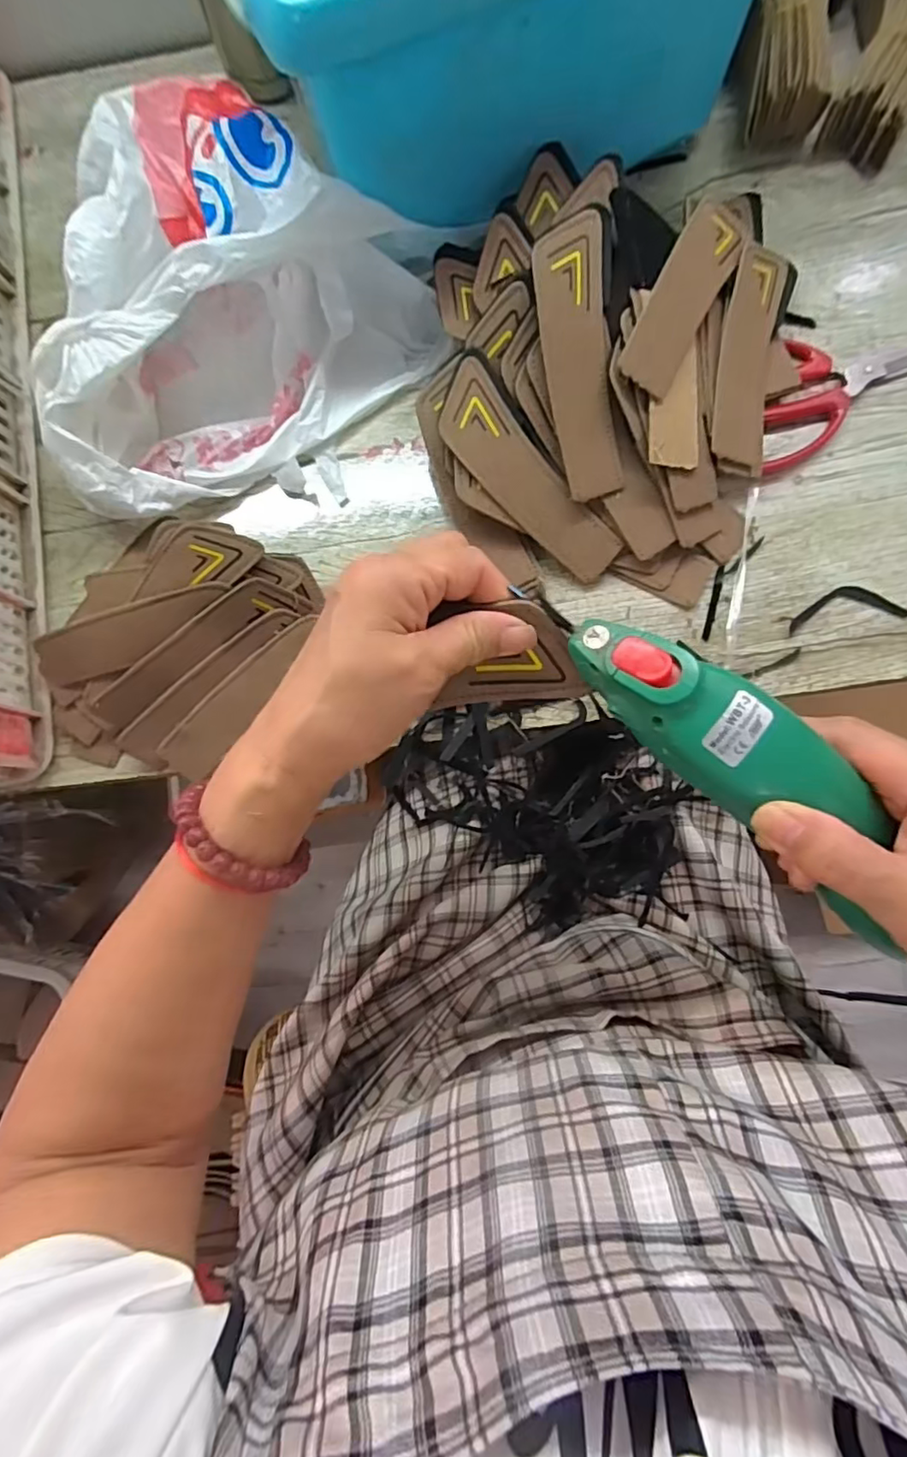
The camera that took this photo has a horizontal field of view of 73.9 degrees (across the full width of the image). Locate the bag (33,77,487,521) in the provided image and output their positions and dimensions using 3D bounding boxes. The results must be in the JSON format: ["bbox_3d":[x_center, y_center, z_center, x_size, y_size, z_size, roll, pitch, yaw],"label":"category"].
[{"bbox_3d":[-0.131,-0.262,0.405,0.240,0.110,0.235,8,82,5],"label":"bag"}]

